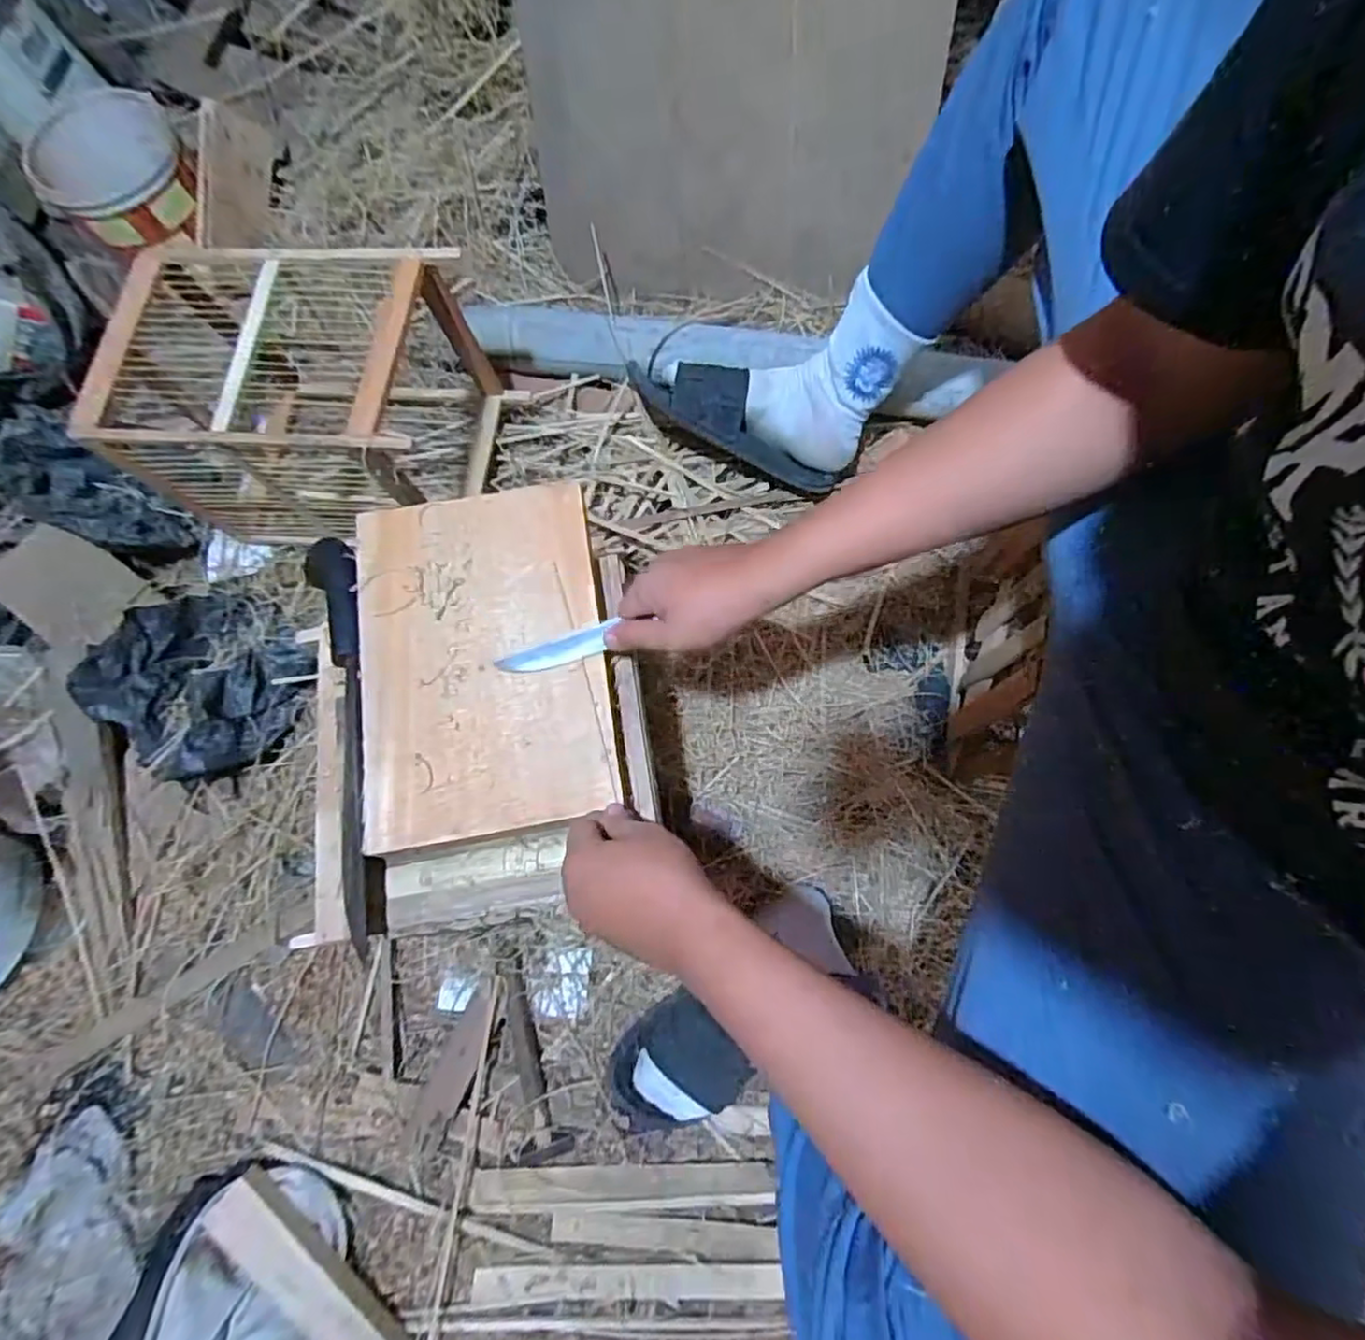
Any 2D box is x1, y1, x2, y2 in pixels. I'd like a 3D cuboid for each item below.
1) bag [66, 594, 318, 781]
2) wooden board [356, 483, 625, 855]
[{"bbox_3d":[-0.560,0.013,0.773,0.202,0.089,0.208,33,78,10],"label":"bag"},{"bbox_3d":[-0.159,-0.014,0.528,0.187,0.016,0.280,-9,75,-1],"label":"wooden board"}]

